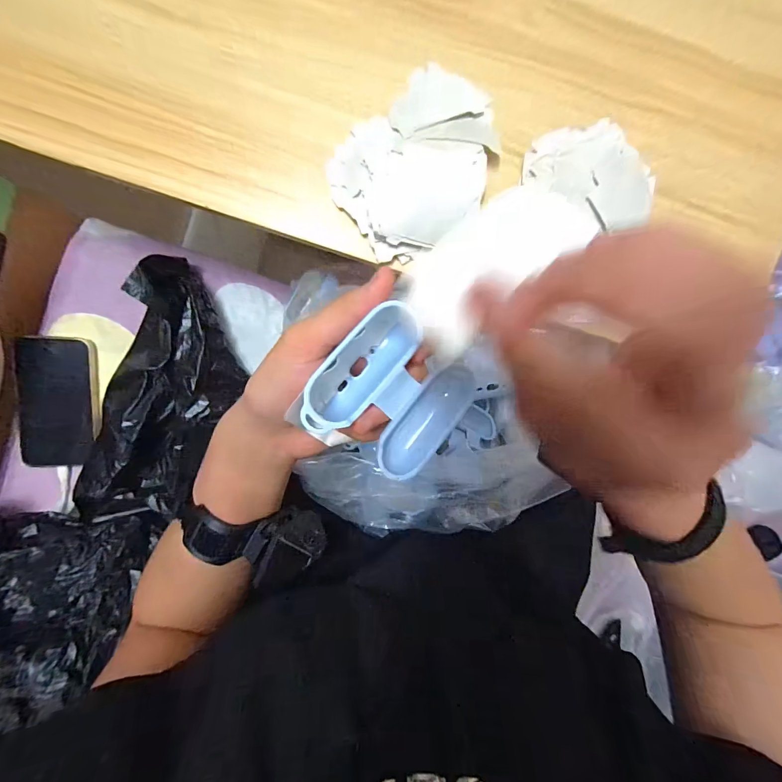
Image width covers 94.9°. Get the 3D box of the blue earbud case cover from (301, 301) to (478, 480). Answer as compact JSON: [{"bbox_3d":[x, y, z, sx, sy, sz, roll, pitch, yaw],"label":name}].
[{"bbox_3d":[0.003,0.001,0.176,0.067,0.036,0.065,40,90,-6],"label":"blue earbud case cover"}]

